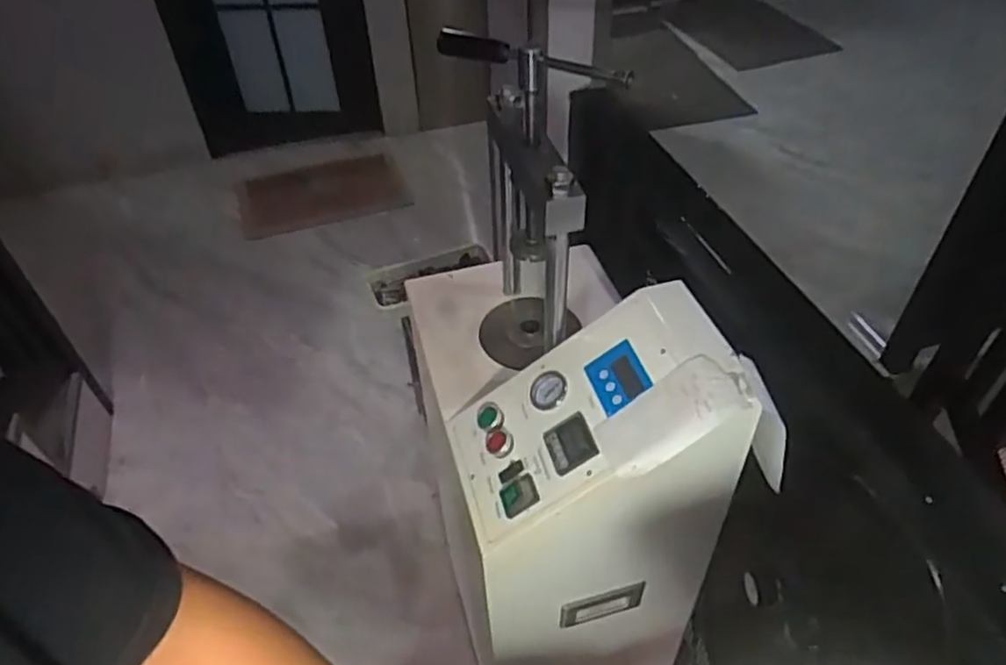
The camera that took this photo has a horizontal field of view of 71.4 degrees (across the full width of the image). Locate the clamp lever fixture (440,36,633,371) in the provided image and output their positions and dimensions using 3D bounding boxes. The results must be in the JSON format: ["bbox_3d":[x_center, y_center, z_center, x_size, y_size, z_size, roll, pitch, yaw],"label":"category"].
[{"bbox_3d":[0.033,-0.129,0.795,0.134,0.390,0.213,-13,46,-10],"label":"clamp lever fixture"}]

